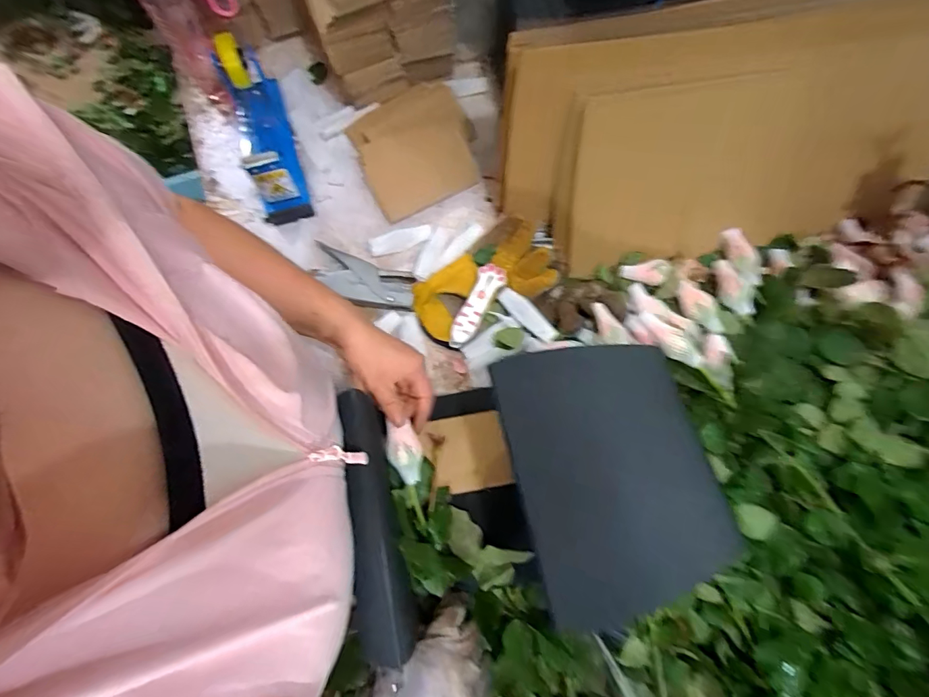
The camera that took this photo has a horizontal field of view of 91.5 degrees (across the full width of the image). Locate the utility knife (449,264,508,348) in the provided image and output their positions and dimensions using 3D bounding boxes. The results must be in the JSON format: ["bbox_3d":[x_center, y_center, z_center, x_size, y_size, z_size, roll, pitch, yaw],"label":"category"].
[{"bbox_3d":[0.017,-0.056,0.580,0.035,0.020,0.116,25,78,5],"label":"utility knife"}]

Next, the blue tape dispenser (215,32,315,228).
[{"bbox_3d":[-0.261,-0.278,0.574,0.067,0.136,0.195,-18,78,-5],"label":"blue tape dispenser"}]

